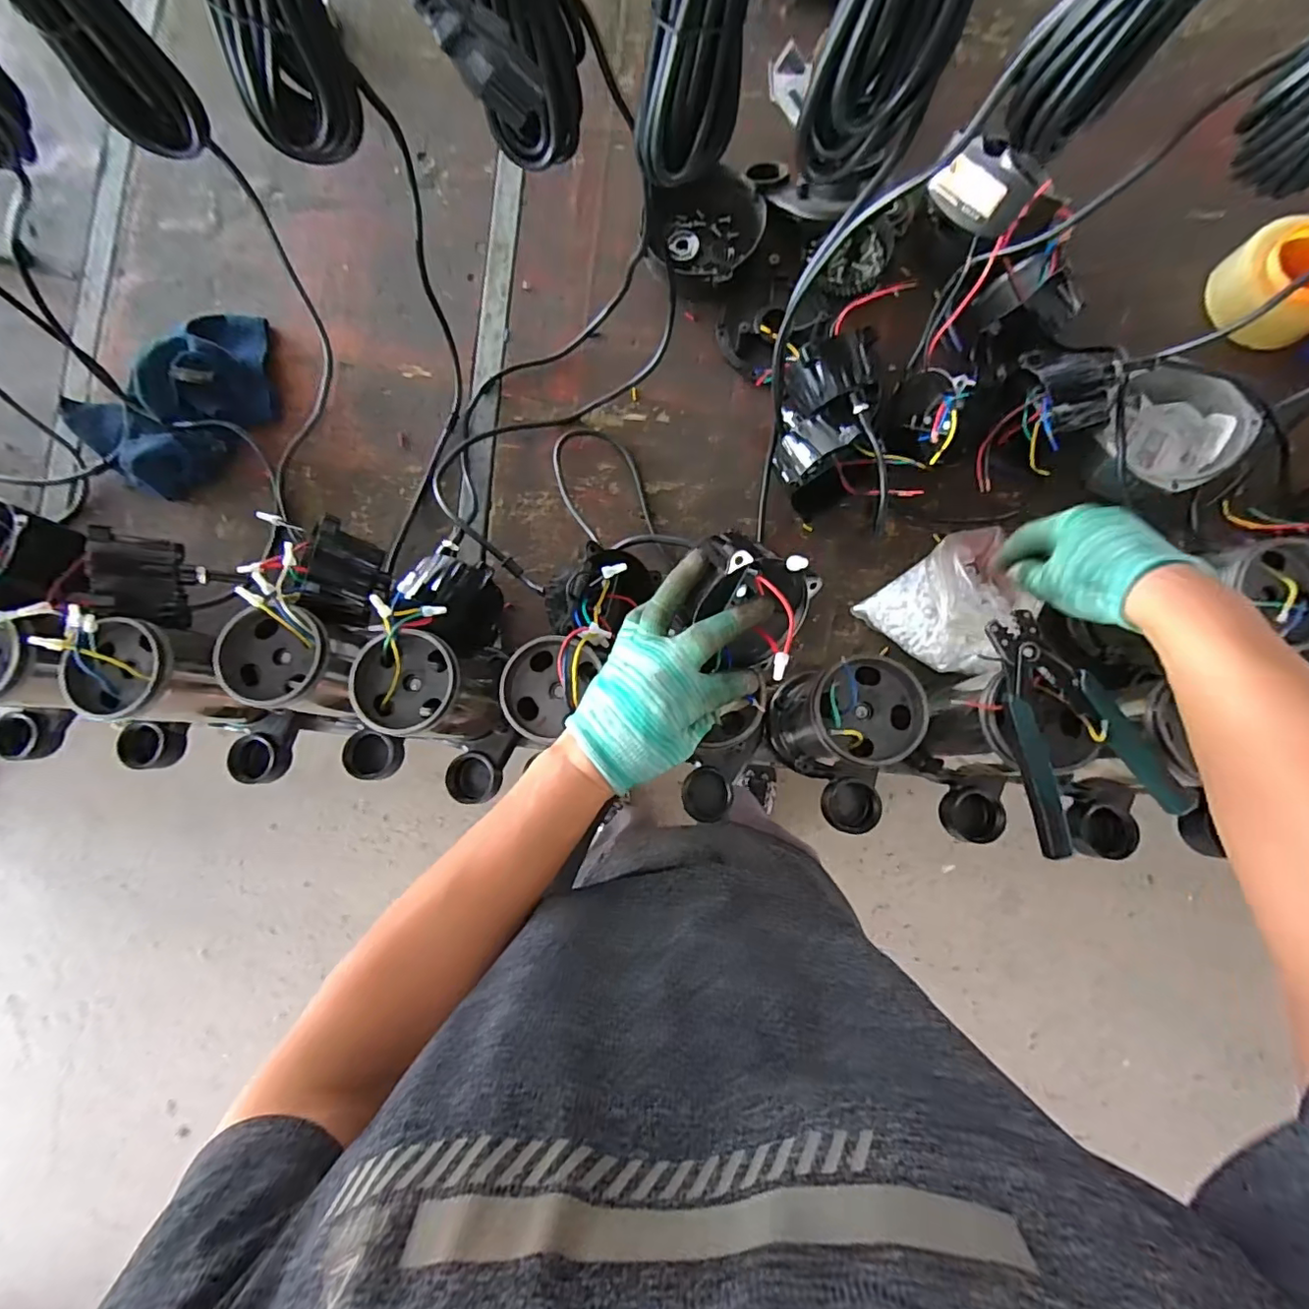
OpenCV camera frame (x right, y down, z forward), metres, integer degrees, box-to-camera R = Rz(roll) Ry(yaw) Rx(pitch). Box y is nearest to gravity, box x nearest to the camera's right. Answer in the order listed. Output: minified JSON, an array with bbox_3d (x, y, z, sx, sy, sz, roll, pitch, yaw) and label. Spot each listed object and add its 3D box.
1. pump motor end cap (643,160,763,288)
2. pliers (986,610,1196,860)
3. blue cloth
[{"bbox_3d":[0.060,-0.508,0.673,0.133,0.041,0.143,0,86,3],"label":"pump motor end cap"},{"bbox_3d":[0.324,0.053,0.421,0.103,0.026,0.175,-8,85,2],"label":"pliers"},{"bbox_3d":[-0.584,-0.314,0.679,0.266,0.072,0.187,-37,85,-1],"label":"blue cloth"}]

